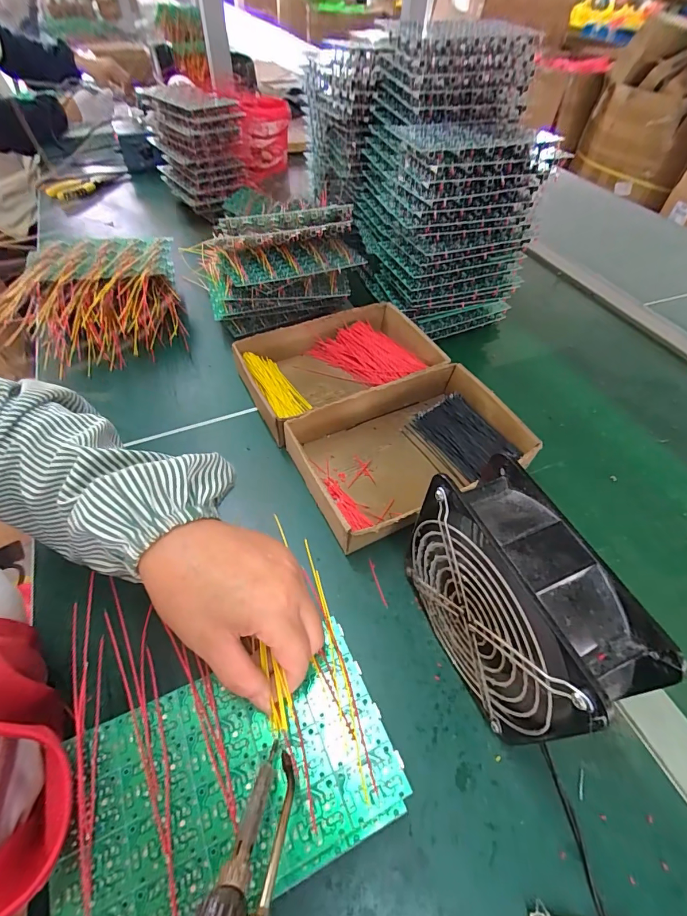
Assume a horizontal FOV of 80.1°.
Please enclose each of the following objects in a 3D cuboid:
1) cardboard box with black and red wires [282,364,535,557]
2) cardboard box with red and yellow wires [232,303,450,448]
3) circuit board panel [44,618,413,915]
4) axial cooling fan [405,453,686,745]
[{"bbox_3d":[0.070,-0.008,0.430,0.233,0.049,0.152,-20,56,-20],"label":"cardboard box with black and red wires"},{"bbox_3d":[-0.005,-0.116,0.504,0.236,0.043,0.148,-23,57,-22],"label":"cardboard box with red and yellow wires"},{"bbox_3d":[-0.062,0.174,0.222,0.173,0.011,0.106,-17,55,-18],"label":"circuit board panel"},{"bbox_3d":[0.105,0.102,0.281,0.057,0.153,0.143,-14,54,-16],"label":"axial cooling fan"}]

